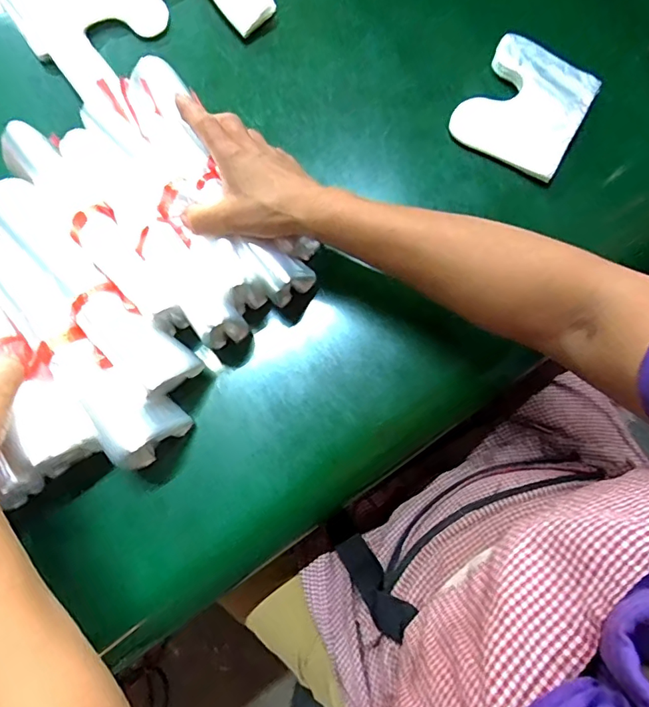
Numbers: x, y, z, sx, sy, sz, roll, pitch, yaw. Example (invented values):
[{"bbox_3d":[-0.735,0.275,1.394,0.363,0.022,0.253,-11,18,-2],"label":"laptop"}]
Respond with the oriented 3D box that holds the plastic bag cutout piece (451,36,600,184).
[{"bbox_3d":[0.189,-0.232,0.456,0.103,0.025,0.120,30,80,4],"label":"plastic bag cutout piece"}]

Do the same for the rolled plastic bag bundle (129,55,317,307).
[{"bbox_3d":[-0.092,-0.144,0.406,0.050,0.047,0.228,-35,87,-7],"label":"rolled plastic bag bundle"}]

